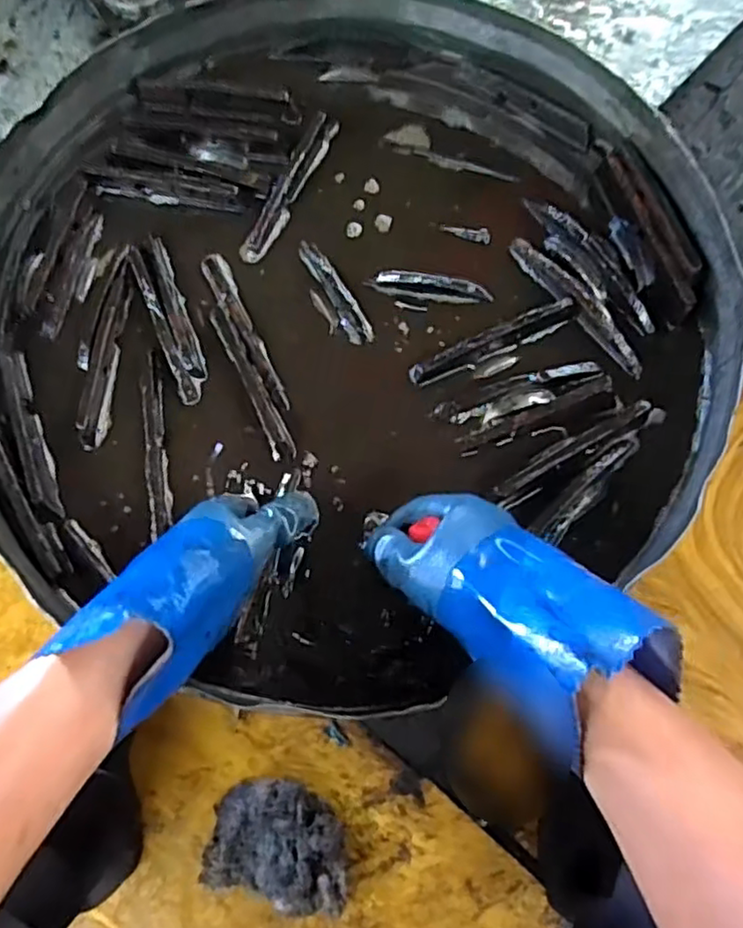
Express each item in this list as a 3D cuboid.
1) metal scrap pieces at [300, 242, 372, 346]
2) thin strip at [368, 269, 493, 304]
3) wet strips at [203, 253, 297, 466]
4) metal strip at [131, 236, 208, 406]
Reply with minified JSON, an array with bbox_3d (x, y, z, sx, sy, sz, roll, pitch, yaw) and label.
[{"bbox_3d":[-0.030,-0.140,0.541,0.020,0.006,0.102,-27,76,-7],"label":"metal scrap pieces"},{"bbox_3d":[0.048,-0.145,0.543,0.096,0.005,0.021,9,75,3],"label":"thin strip"},{"bbox_3d":[-0.099,-0.088,0.526,0.030,0.010,0.183,-24,76,-6],"label":"wet strips"},{"bbox_3d":[-0.161,-0.116,0.535,0.028,0.009,0.140,-19,75,-4],"label":"metal strip"}]

